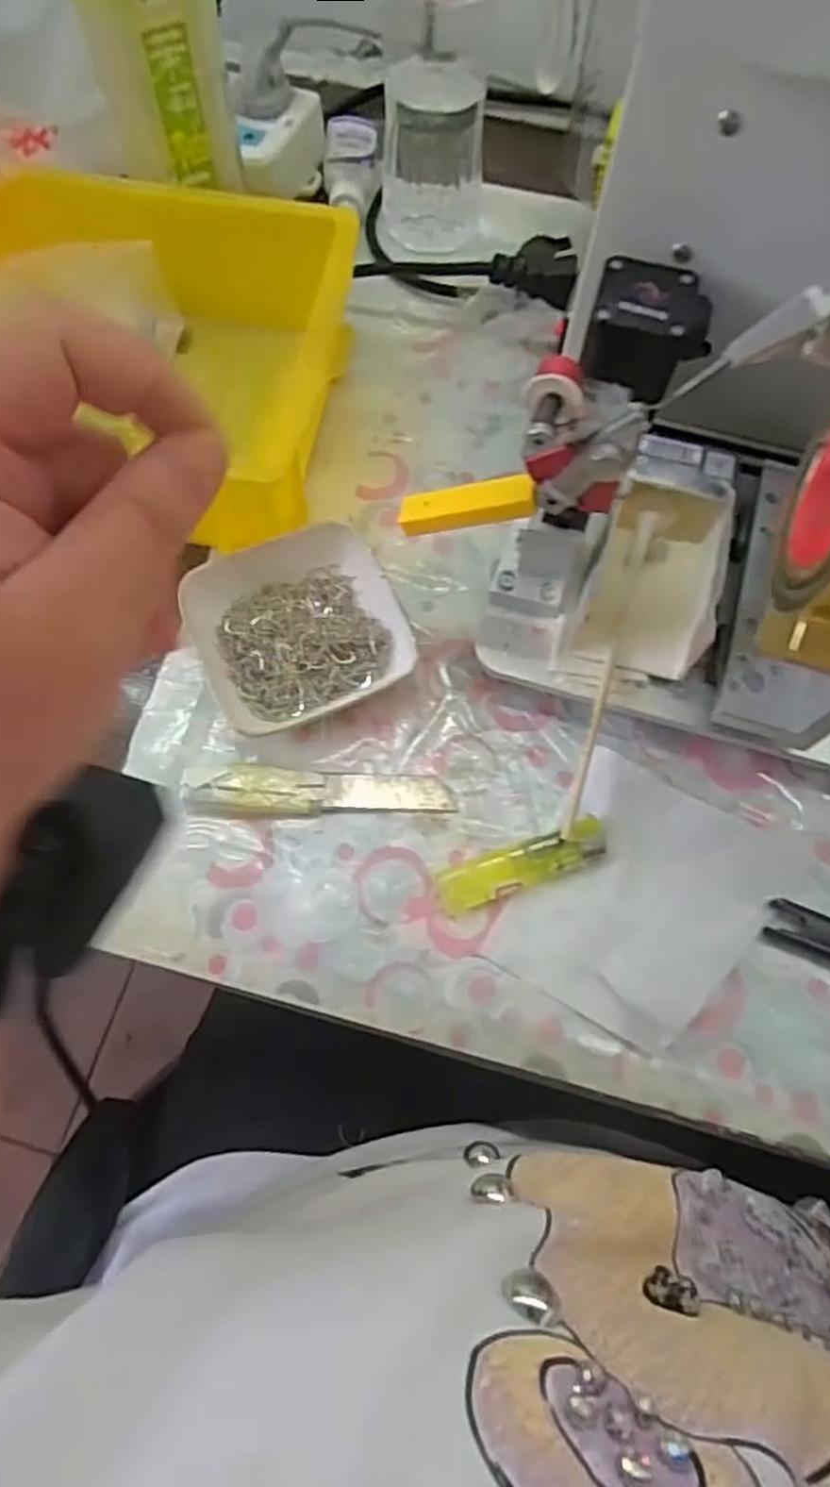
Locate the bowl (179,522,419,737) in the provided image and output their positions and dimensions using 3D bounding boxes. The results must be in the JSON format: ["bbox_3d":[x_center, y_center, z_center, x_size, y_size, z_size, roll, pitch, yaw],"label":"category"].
[{"bbox_3d":[-0.058,-0.057,0.371,0.096,0.021,0.094,-25,73,-10],"label":"bowl"}]

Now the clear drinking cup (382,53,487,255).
[{"bbox_3d":[0.011,-0.360,0.452,0.059,0.073,0.059,0,70,-1],"label":"clear drinking cup"}]

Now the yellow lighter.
[{"bbox_3d":[0.047,0.054,0.335,0.077,0.011,0.021,-19,72,-8],"label":"yellow lighter"}]

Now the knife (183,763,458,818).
[{"bbox_3d":[-0.043,0.021,0.345,0.120,0.012,0.023,-1,70,-2],"label":"knife"}]

